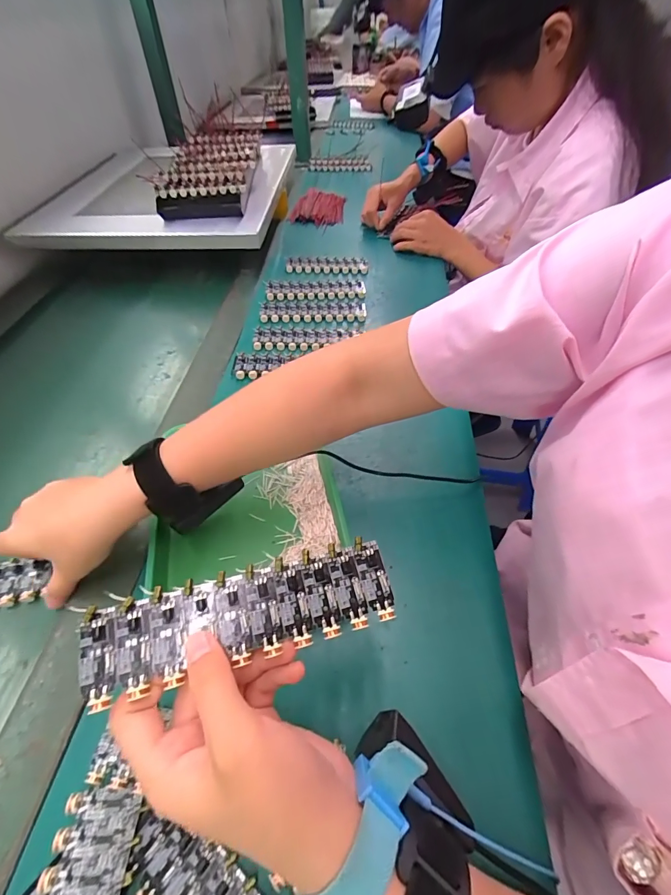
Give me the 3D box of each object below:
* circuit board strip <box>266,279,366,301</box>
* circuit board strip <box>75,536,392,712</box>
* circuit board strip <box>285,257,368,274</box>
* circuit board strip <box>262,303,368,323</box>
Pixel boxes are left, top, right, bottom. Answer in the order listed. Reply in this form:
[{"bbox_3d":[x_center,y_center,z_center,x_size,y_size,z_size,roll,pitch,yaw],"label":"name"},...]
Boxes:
[{"bbox_3d":[-0.030,-0.248,0.618,0.153,0.008,0.052,-5,49,-2],"label":"circuit board strip"},{"bbox_3d":[-0.045,0.085,0.203,0.153,0.013,0.044,-9,52,-15],"label":"circuit board strip"},{"bbox_3d":[-0.015,-0.308,0.666,0.135,0.007,0.056,-5,49,-1],"label":"circuit board strip"},{"bbox_3d":[-0.033,-0.203,0.580,0.155,0.009,0.047,-2,49,1],"label":"circuit board strip"}]

